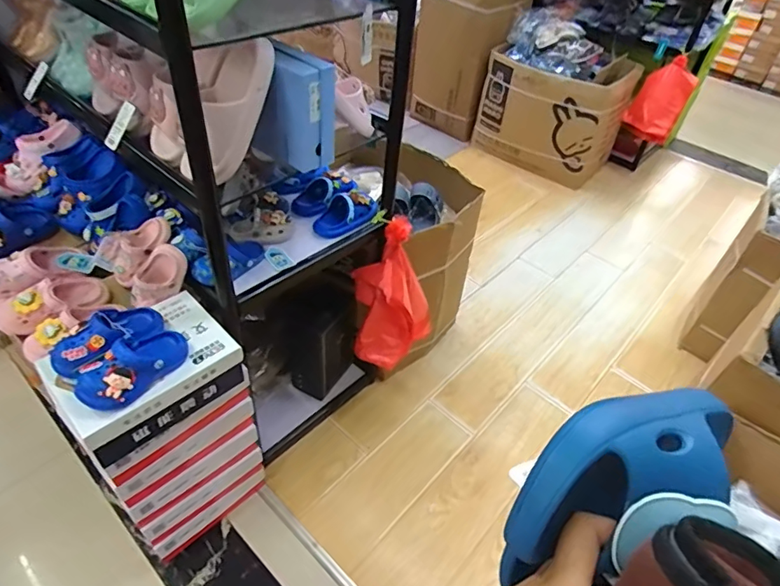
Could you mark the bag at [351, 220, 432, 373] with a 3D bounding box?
[{"bbox_3d":[0.010,0.008,1.399,0.199,0.434,0.164,15,44,9],"label":"bag"}]

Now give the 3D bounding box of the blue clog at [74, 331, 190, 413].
[{"bbox_3d":[-0.444,0.123,0.868,0.086,0.083,0.187,37,51,28],"label":"blue clog"}]

